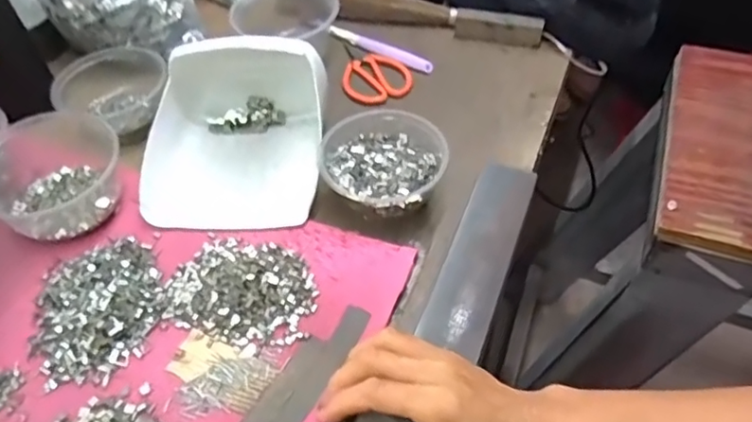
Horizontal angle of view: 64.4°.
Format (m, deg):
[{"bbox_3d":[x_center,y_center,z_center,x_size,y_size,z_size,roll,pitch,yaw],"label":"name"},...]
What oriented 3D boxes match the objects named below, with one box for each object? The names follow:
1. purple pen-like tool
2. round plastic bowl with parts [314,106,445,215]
[{"bbox_3d":[0.003,-0.185,0.674,0.137,0.011,0.017,30,57,24],"label":"purple pen-like tool"},{"bbox_3d":[0.005,-0.035,0.517,0.103,0.052,0.100,-1,50,1],"label":"round plastic bowl with parts"}]

